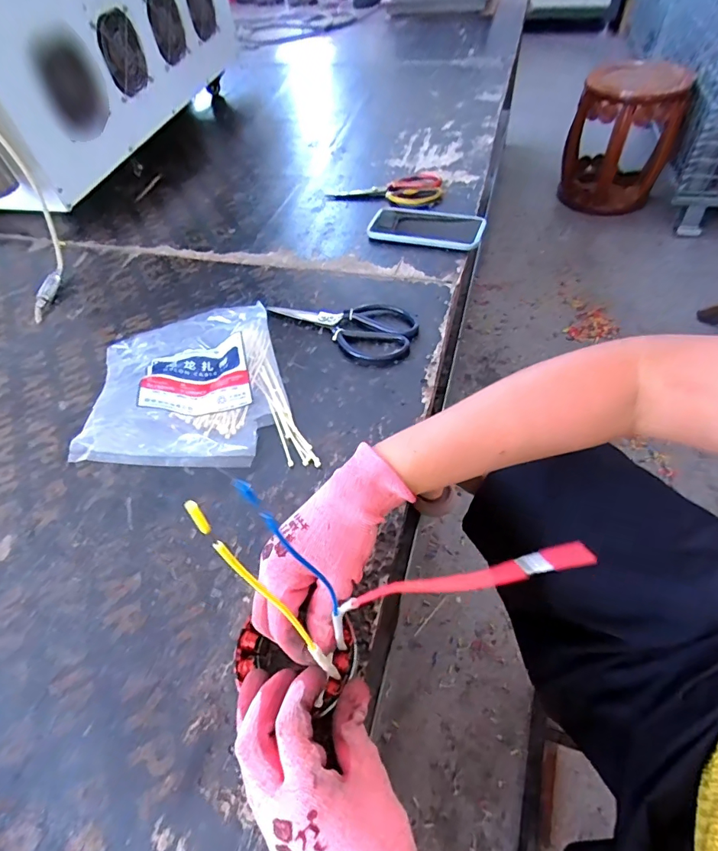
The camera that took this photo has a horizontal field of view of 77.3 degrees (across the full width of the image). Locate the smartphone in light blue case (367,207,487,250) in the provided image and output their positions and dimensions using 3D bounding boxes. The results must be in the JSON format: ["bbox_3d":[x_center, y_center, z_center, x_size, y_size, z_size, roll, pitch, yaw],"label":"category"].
[{"bbox_3d":[0.104,-0.308,0.696,0.172,0.013,0.092,14,55,16],"label":"smartphone in light blue case"}]

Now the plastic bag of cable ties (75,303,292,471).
[{"bbox_3d":[-0.197,-0.060,0.507,0.205,0.064,0.258,-15,52,-6],"label":"plastic bag of cable ties"}]

